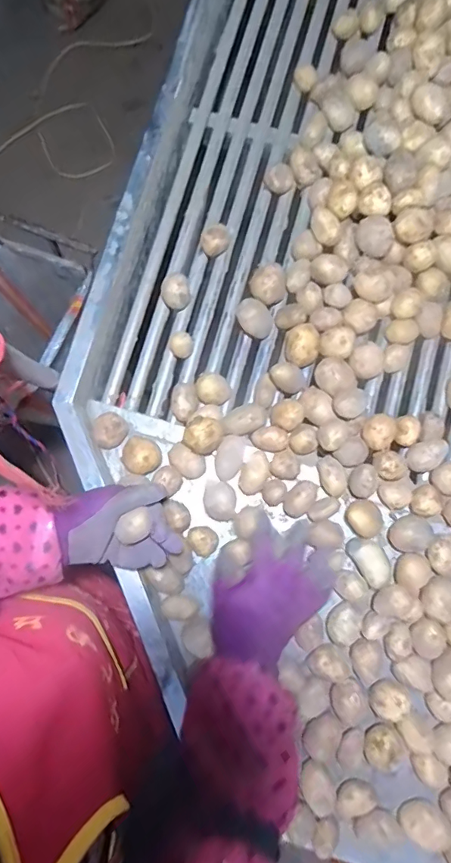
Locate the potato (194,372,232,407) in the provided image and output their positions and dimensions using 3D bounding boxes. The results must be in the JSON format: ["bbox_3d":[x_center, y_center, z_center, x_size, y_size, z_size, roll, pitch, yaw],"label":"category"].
[{"bbox_3d":[-0.016,-0.054,0.605,0.043,0.042,0.037,-14,79,-3],"label":"potato"}]

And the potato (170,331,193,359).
[{"bbox_3d":[-0.060,-0.118,0.627,0.031,0.023,0.031,0,79,0],"label":"potato"}]

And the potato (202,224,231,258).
[{"bbox_3d":[-0.013,-0.270,0.648,0.041,0.029,0.036,-4,79,-1],"label":"potato"}]

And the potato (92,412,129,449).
[{"bbox_3d":[-0.151,-0.002,0.598,0.044,0.044,0.040,0,79,0],"label":"potato"}]

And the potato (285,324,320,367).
[{"bbox_3d":[0.102,-0.113,0.609,0.045,0.042,0.051,13,79,3],"label":"potato"}]

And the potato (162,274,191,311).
[{"bbox_3d":[-0.068,-0.191,0.630,0.038,0.042,0.044,-9,79,-2],"label":"potato"}]

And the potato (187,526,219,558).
[{"bbox_3d":[-0.028,0.138,0.580,0.034,0.024,0.039,-41,82,-7],"label":"potato"}]

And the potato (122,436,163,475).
[{"bbox_3d":[-0.107,0.033,0.588,0.044,0.044,0.046,0,79,0],"label":"potato"}]

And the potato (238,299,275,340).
[{"bbox_3d":[0.037,-0.150,0.620,0.041,0.044,0.050,-41,82,-7],"label":"potato"}]

